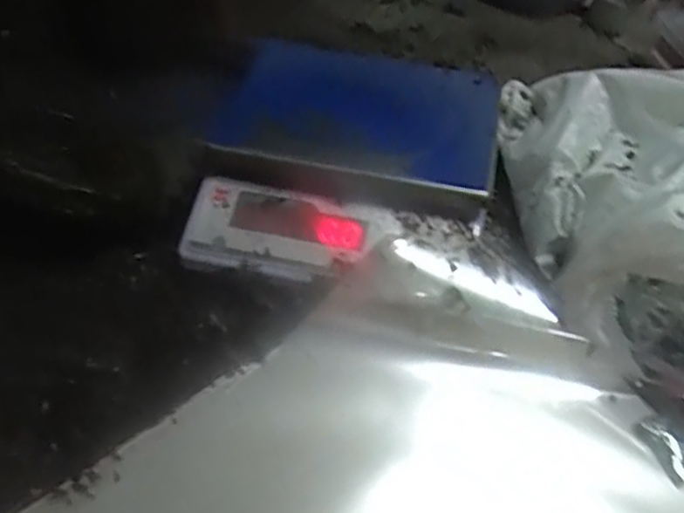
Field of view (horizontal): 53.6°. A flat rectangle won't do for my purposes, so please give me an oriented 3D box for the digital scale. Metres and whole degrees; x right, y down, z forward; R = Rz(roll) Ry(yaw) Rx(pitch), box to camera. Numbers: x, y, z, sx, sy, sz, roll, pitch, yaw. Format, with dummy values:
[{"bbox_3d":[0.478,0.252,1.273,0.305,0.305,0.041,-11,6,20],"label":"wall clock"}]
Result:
[{"bbox_3d":[0.009,-0.096,0.714,0.280,0.097,0.302,10,47,6],"label":"digital scale"}]

